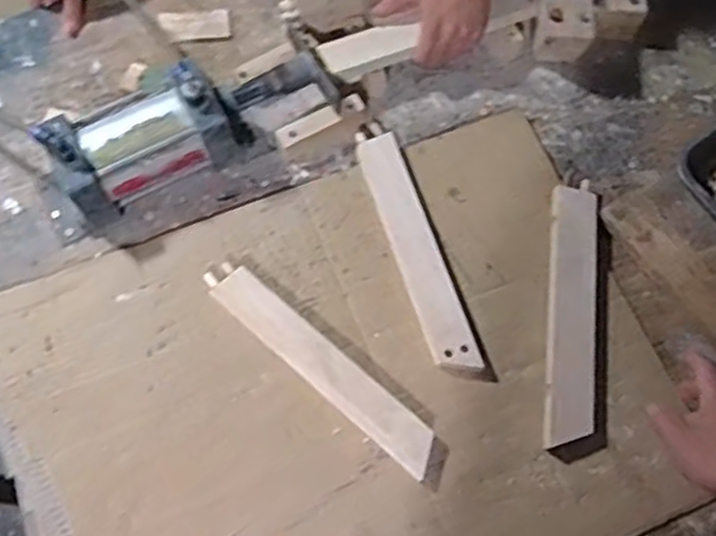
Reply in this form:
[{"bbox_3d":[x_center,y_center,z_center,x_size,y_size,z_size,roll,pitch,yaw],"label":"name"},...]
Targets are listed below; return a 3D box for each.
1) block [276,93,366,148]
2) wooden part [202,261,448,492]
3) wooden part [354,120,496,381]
[{"bbox_3d":[-0.043,-0.167,0.871,0.105,0.041,0.022,-27,72,-10],"label":"block"},{"bbox_3d":[-0.033,0.102,0.762,0.308,0.026,0.049,40,74,13],"label":"wooden part"},{"bbox_3d":[0.065,-0.024,0.810,0.053,0.024,0.311,-18,70,-7],"label":"wooden part"}]

